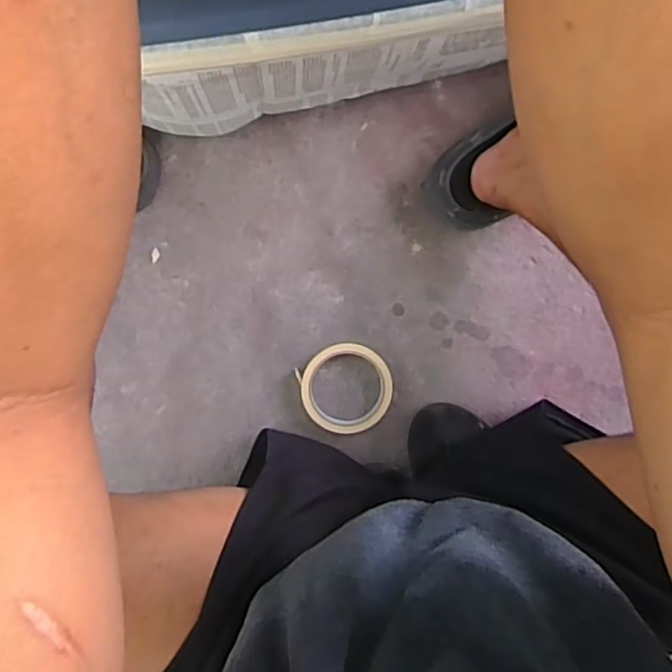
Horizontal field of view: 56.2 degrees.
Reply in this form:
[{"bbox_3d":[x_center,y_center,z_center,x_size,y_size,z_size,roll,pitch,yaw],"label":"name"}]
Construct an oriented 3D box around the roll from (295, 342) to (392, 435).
[{"bbox_3d":[0.012,0.057,0.680,0.097,0.015,0.099,0,93,-2],"label":"roll"}]

